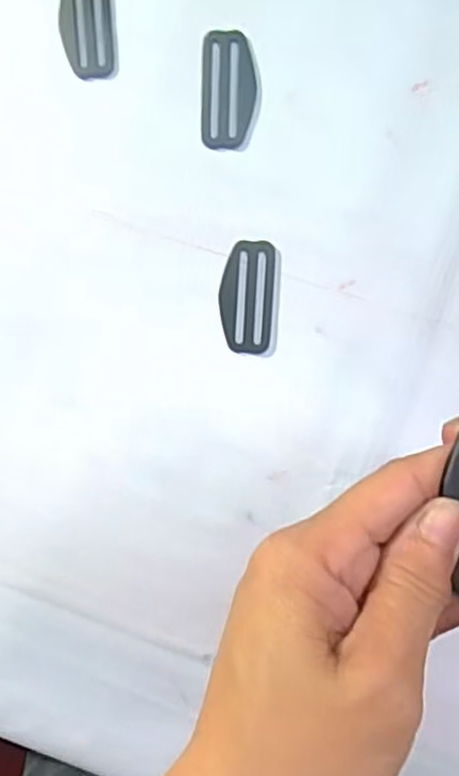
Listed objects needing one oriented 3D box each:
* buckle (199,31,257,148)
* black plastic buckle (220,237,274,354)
[{"bbox_3d":[-0.001,-0.159,0.379,0.030,0.004,0.061,4,95,8],"label":"buckle"},{"bbox_3d":[0.009,-0.049,0.387,0.029,0.004,0.060,5,95,8],"label":"black plastic buckle"}]

